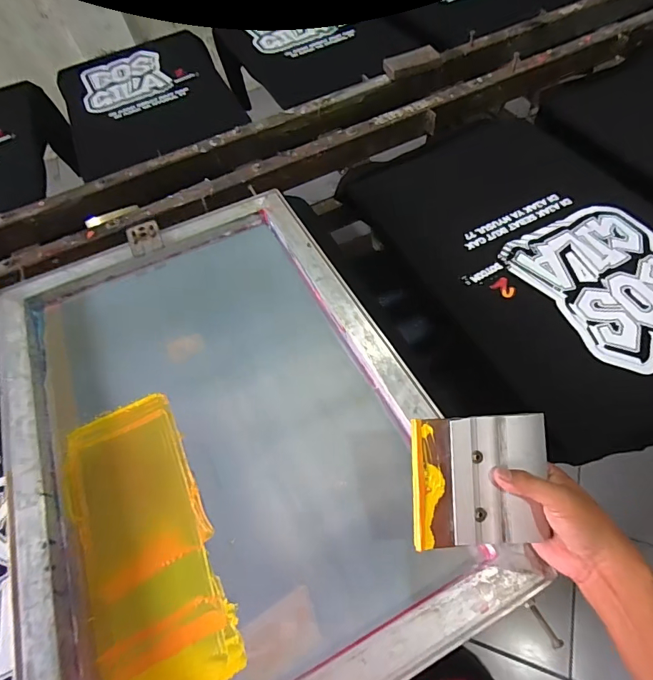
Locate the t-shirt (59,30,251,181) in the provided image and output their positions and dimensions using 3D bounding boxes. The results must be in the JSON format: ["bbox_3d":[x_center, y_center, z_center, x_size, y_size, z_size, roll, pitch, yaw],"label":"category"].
[{"bbox_3d":[-0.482,-0.657,1.115,0.428,0.085,0.578,-25,59,-7],"label":"t-shirt"}]

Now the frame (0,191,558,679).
[{"bbox_3d":[-0.142,0.084,0.518,0.460,0.048,0.650,-24,56,-11],"label":"frame"}]

